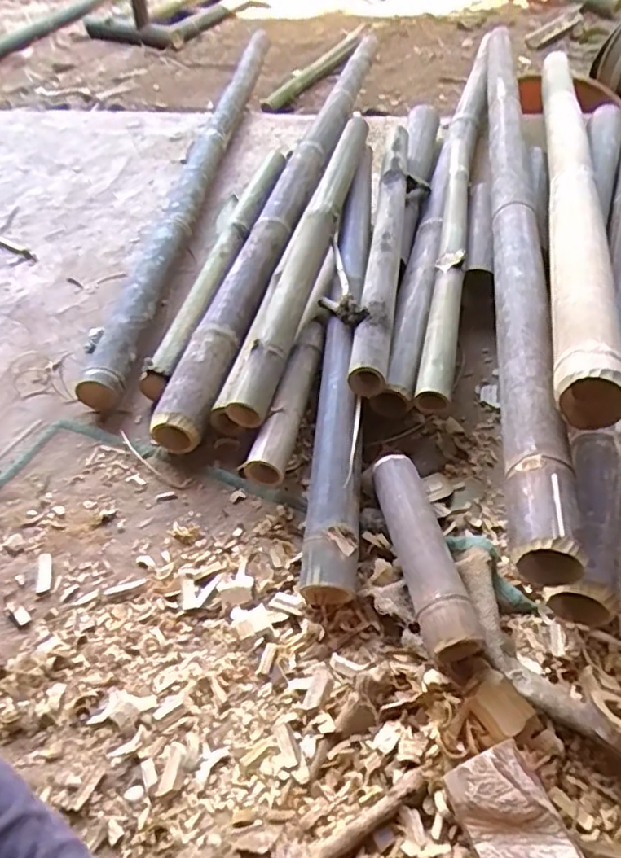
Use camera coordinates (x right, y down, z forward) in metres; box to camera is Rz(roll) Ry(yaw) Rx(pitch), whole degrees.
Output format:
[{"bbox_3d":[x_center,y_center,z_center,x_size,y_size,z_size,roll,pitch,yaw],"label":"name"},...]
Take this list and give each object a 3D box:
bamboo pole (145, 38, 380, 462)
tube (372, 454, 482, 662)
[{"bbox_3d":[-0.042,-0.397,1.082,0.066,0.053,1.101,7,50,12],"label":"bamboo pole"},{"bbox_3d":[0.112,0.121,0.618,0.055,0.059,0.226,-11,49,-4],"label":"tube"}]

